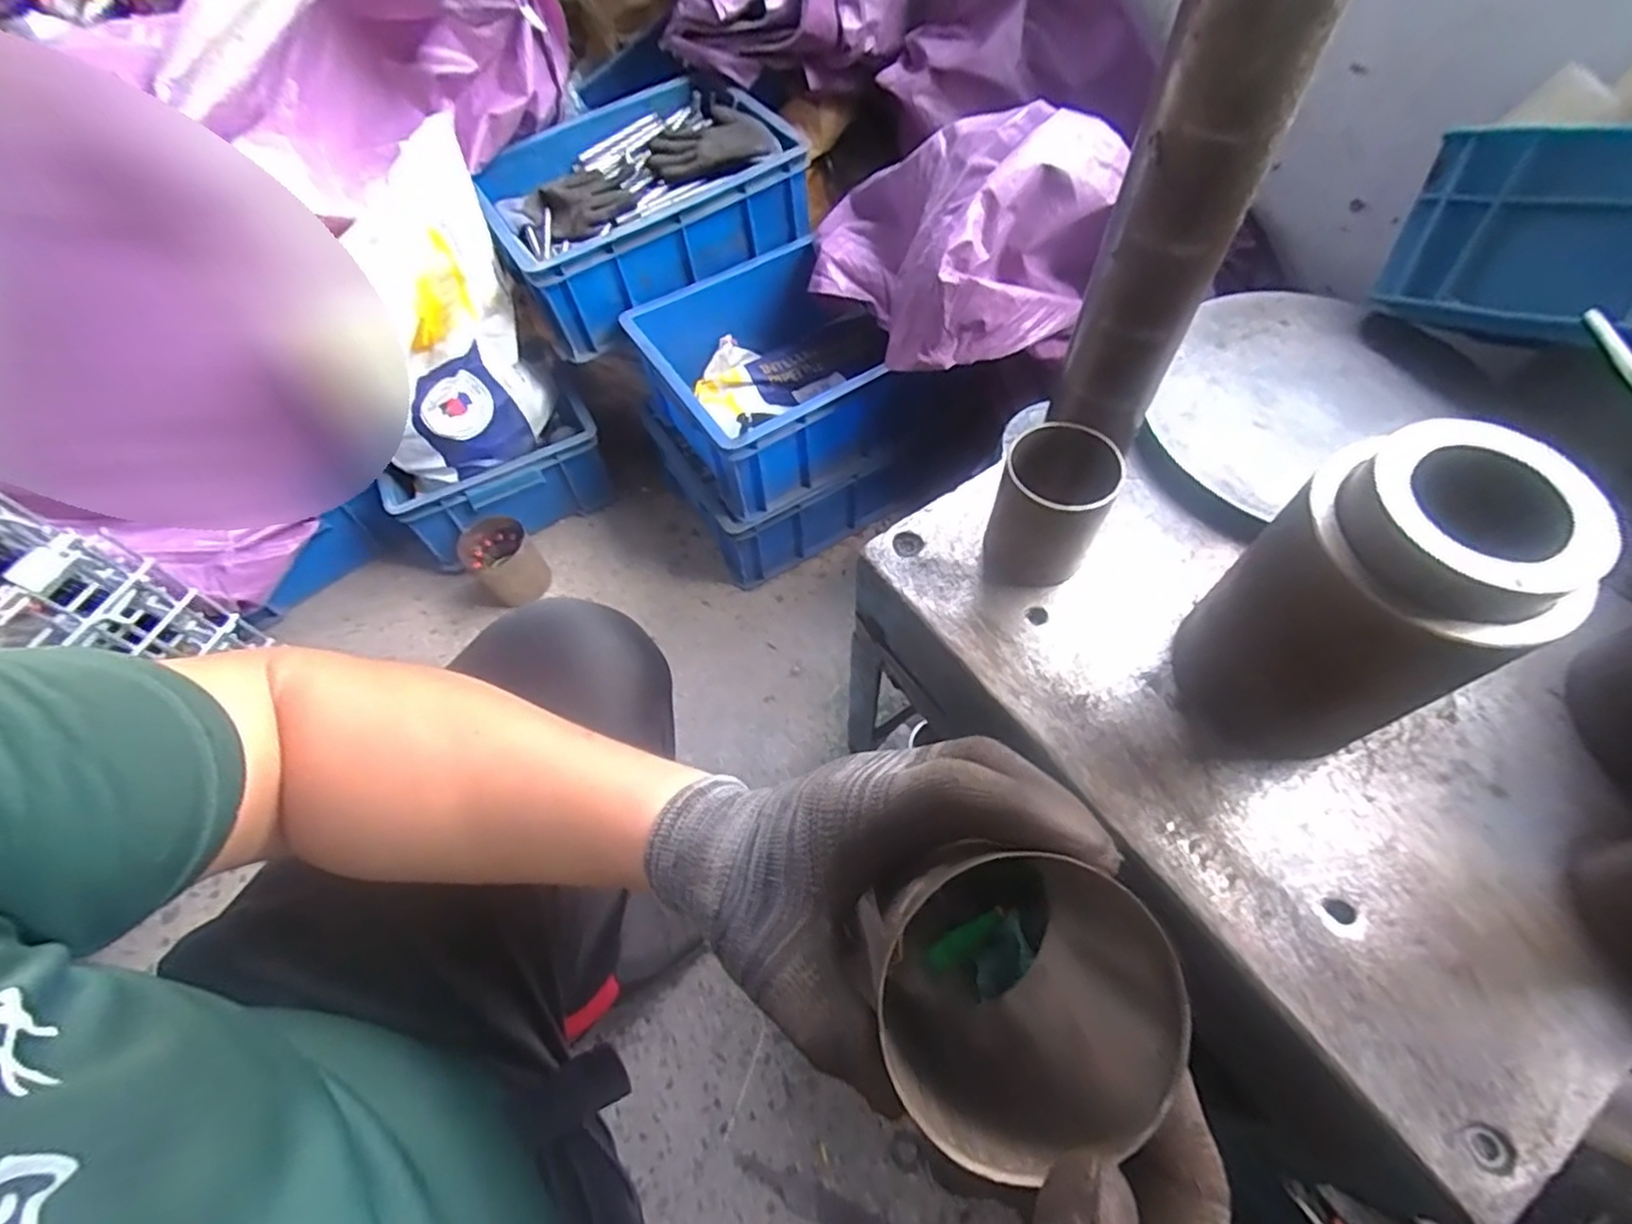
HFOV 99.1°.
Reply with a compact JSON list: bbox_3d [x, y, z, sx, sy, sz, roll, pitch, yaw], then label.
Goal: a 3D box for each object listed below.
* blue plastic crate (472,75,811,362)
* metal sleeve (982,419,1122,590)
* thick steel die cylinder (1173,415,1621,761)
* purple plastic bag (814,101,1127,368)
[{"bbox_3d":[-0.249,-0.566,0.966,0.388,0.148,0.324,-32,63,-16],"label":"blue plastic crate"},{"bbox_3d":[0.154,-0.069,0.456,0.066,0.092,0.079,29,64,17],"label":"metal sleeve"},{"bbox_3d":[0.271,-0.001,0.357,0.091,0.179,0.091,4,60,4],"label":"thick steel die cylinder"},{"bbox_3d":[0.112,-0.442,0.776,0.186,0.205,0.401,-25,62,-13],"label":"purple plastic bag"}]

